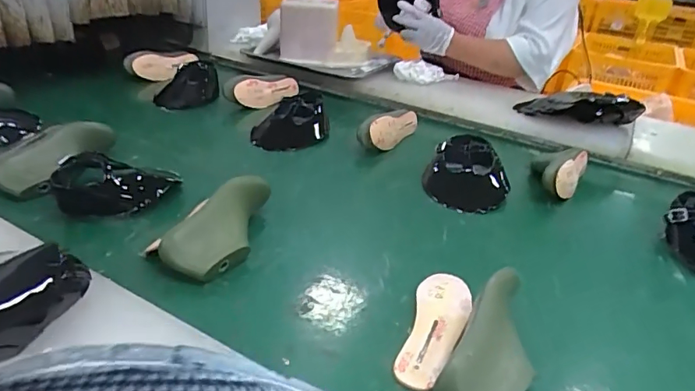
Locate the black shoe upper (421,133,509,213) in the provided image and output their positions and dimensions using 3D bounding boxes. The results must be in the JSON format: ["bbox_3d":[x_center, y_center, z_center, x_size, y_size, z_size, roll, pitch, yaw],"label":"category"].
[{"bbox_3d":[0.202,-0.035,0.835,0.137,0.079,0.165,13,29,14],"label":"black shoe upper"}]

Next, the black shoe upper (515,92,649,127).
[{"bbox_3d":[0.471,-0.182,0.997,0.234,0.057,0.052,8,28,5],"label":"black shoe upper"}]

